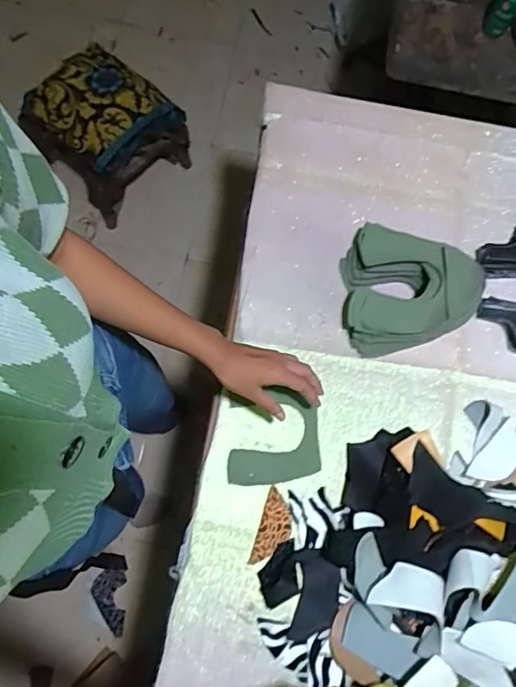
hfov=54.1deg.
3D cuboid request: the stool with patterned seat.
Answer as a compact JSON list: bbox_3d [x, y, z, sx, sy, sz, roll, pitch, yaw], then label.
[{"bbox_3d":[-0.378,-0.563,1.385,0.274,0.359,0.290,34,76,5],"label":"stool with patterned seat"}]

